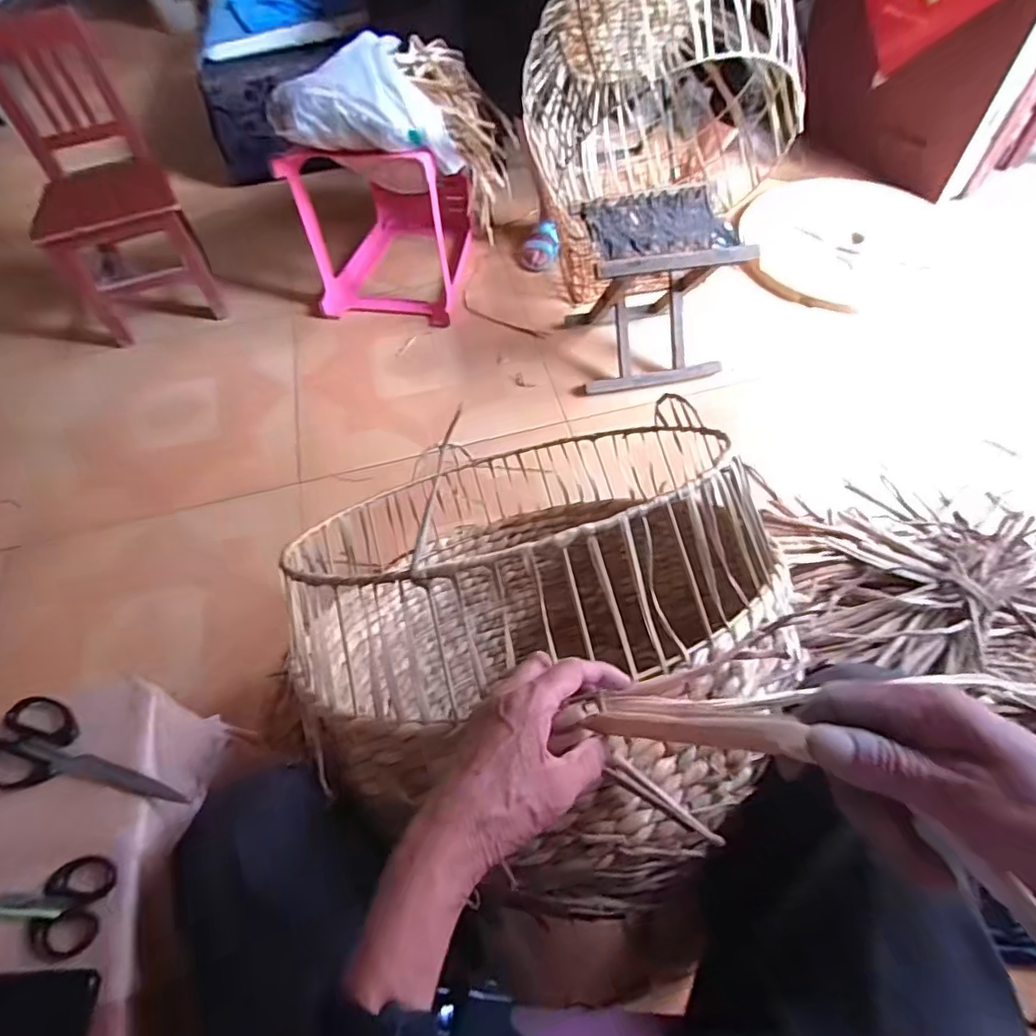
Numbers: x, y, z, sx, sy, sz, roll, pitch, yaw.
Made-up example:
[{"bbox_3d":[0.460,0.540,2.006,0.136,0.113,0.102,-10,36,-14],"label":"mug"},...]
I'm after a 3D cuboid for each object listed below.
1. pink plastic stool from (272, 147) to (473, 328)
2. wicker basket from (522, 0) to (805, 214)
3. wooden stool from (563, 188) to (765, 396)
[{"bbox_3d":[-0.329,-0.802,1.443,0.361,0.376,0.479,5,58,6],"label":"pink plastic stool"},{"bbox_3d":[0.347,-0.946,1.228,0.514,0.502,0.475,29,64,19],"label":"wicker basket"},{"bbox_3d":[0.289,-0.497,1.250,0.310,0.315,0.273,-12,58,-4],"label":"wooden stool"}]

